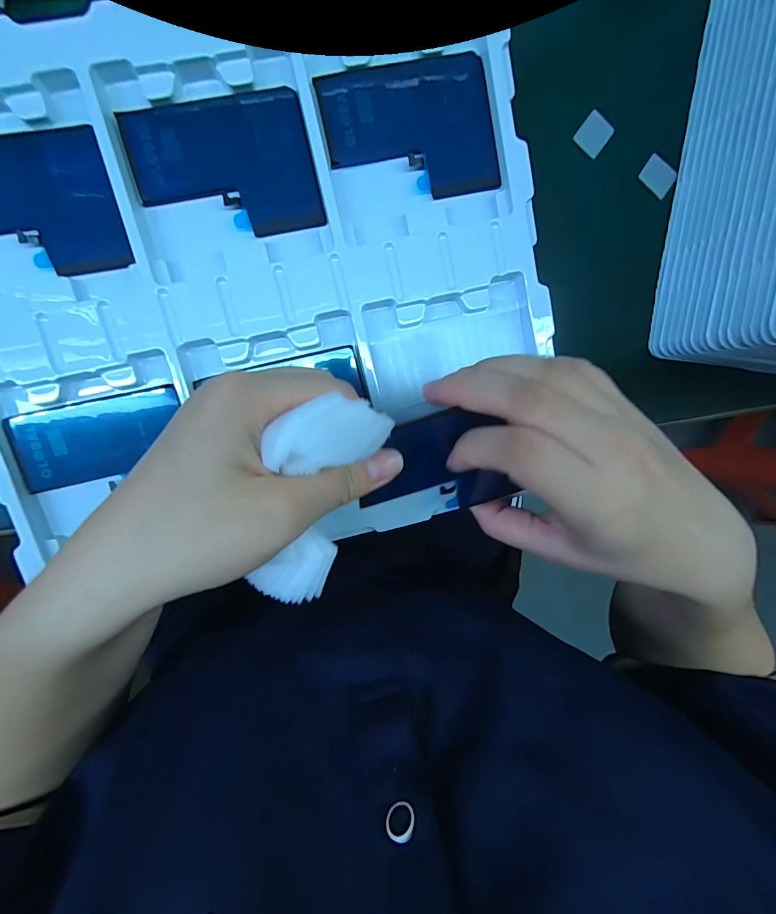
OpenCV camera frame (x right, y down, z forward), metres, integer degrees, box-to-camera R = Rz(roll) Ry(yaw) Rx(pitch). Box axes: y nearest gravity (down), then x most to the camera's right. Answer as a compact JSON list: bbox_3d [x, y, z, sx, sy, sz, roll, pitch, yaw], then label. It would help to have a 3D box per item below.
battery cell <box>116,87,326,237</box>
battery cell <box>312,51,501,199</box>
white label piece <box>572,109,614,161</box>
[{"bbox_3d":[-0.084,-0.149,0.201,0.089,0.004,0.067,-12,98,-5],"label":"battery cell"},{"bbox_3d":[0.013,-0.174,0.209,0.091,0.009,0.063,-12,98,-5],"label":"battery cell"},{"bbox_3d":[0.139,-0.218,0.263,0.020,0.005,0.022,35,92,-9],"label":"white label piece"}]

